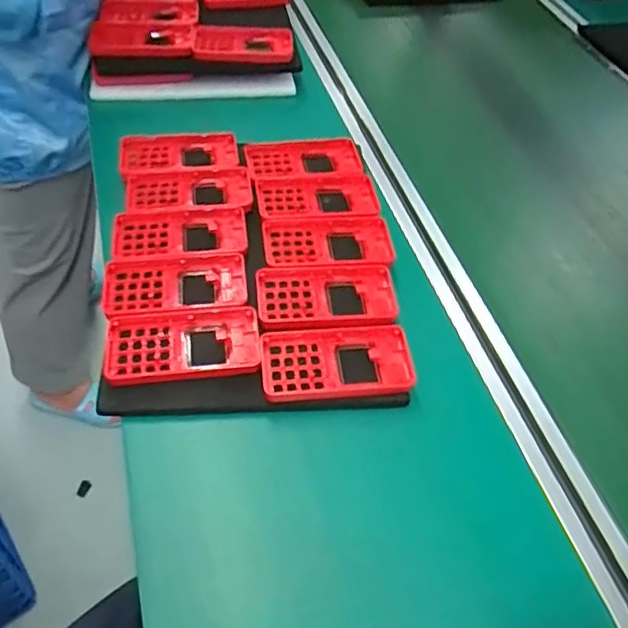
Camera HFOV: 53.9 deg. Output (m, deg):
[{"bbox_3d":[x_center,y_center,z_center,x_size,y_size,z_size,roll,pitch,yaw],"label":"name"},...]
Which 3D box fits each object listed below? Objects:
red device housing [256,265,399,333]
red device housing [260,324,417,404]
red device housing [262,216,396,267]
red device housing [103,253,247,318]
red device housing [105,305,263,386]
[{"bbox_3d":[0.013,-0.015,0.548,0.123,0.010,0.070,-1,50,-7],"label":"red device housing"},{"bbox_3d":[0.020,0.037,0.503,0.123,0.010,0.066,-1,50,-7],"label":"red device housing"},{"bbox_3d":[0.016,-0.068,0.590,0.126,0.012,0.066,0,50,-6],"label":"red device housing"},{"bbox_3d":[-0.121,-0.024,0.540,0.121,0.010,0.062,-5,51,-10],"label":"red device housing"},{"bbox_3d":[-0.107,0.024,0.504,0.122,0.010,0.066,-2,50,-8],"label":"red device housing"}]

